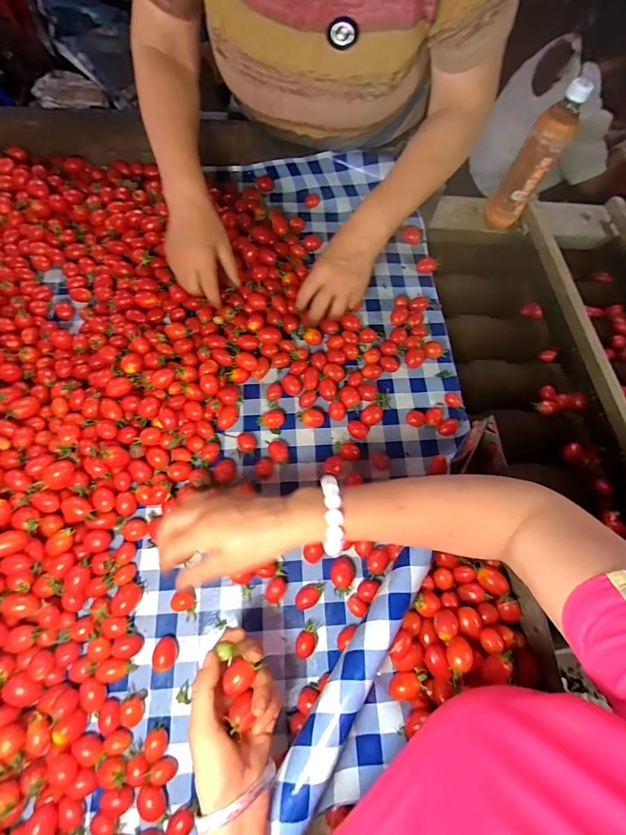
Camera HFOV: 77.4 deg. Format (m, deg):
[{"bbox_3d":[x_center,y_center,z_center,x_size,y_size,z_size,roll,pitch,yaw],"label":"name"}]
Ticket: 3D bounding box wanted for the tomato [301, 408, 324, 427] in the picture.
[{"bbox_3d":[-0.001,0.000,0.541,0.030,0.018,0.028,0,67,0],"label":"tomato"}]

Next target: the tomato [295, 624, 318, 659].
[{"bbox_3d":[-0.006,0.251,0.441,0.022,0.016,0.033,22,69,10],"label":"tomato"}]

